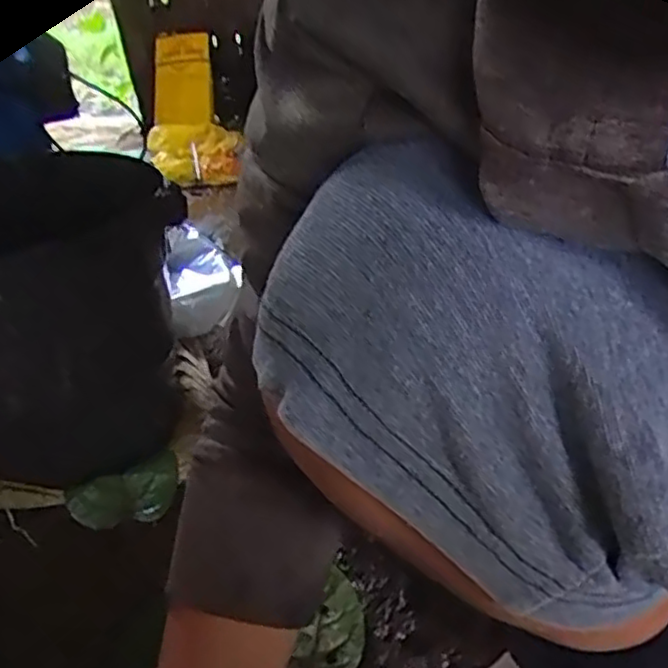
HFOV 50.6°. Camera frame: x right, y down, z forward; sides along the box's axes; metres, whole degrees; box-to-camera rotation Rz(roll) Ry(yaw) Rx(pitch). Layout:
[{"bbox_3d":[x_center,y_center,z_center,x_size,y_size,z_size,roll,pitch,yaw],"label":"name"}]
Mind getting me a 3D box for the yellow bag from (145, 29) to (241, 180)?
[{"bbox_3d":[-0.307,-0.494,1.529,0.171,0.097,0.426,-8,61,-6],"label":"yellow bag"}]

